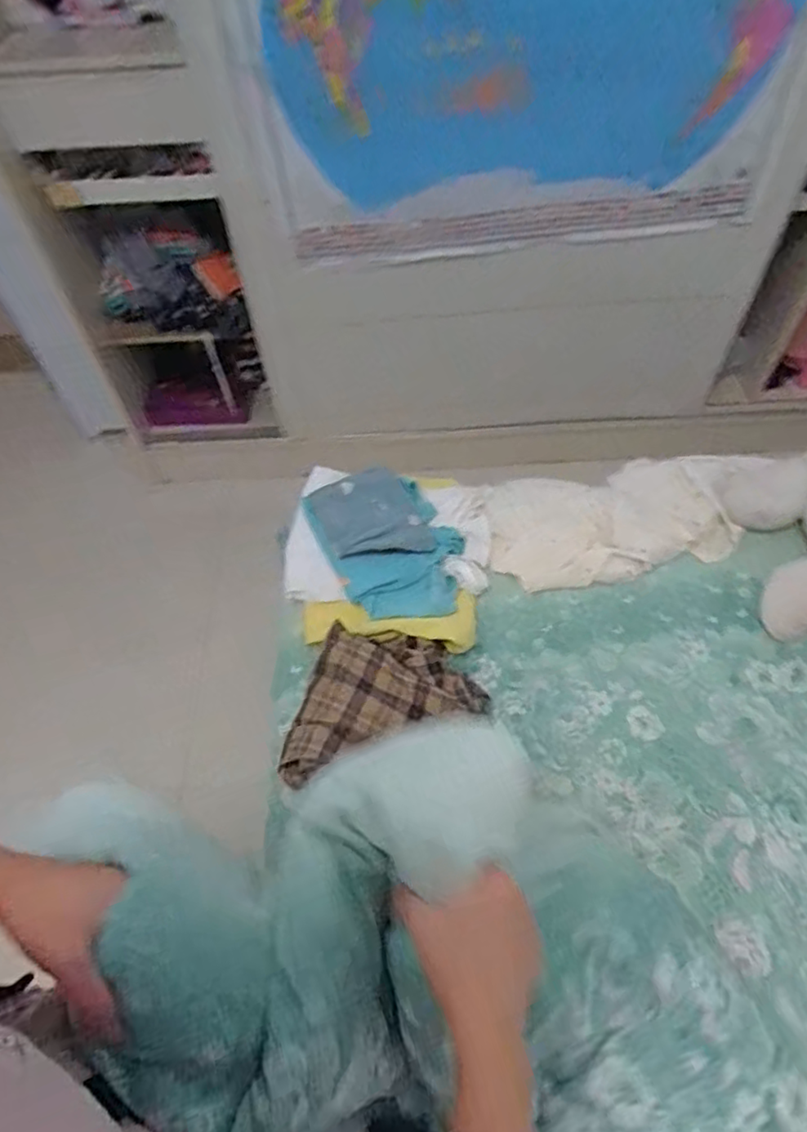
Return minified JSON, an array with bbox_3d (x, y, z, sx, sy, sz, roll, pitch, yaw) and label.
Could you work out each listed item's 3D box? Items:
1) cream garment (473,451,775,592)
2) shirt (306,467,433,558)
[{"bbox_3d":[0.358,-0.092,1.062,0.441,0.092,0.235,-8,55,-3],"label":"cream garment"},{"bbox_3d":[-0.046,-0.075,0.984,0.163,0.058,0.153,-27,58,-16],"label":"shirt"}]

